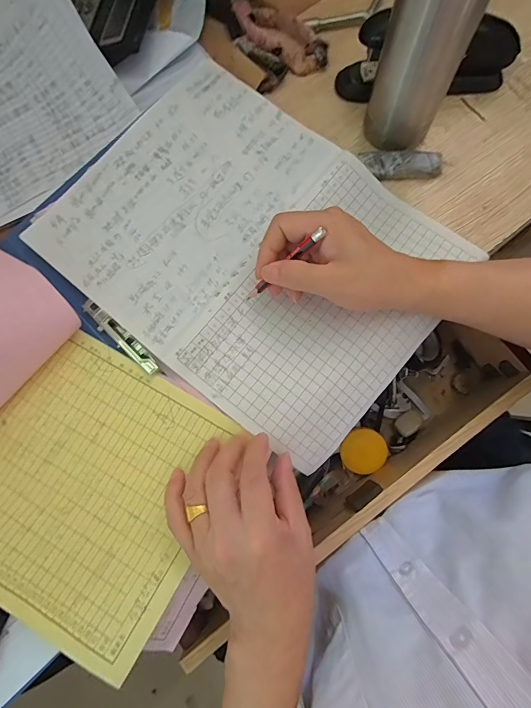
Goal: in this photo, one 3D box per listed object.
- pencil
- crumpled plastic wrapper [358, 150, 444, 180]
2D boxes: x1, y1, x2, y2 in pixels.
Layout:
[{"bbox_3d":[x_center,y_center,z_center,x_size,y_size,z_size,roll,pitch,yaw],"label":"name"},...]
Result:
[{"bbox_3d":[0.013,-0.068,0.295,0.085,0.005,0.006,-36,75,37],"label":"pencil"},{"bbox_3d":[0.131,-0.182,0.359,0.076,0.012,0.025,1,77,1],"label":"crumpled plastic wrapper"}]

